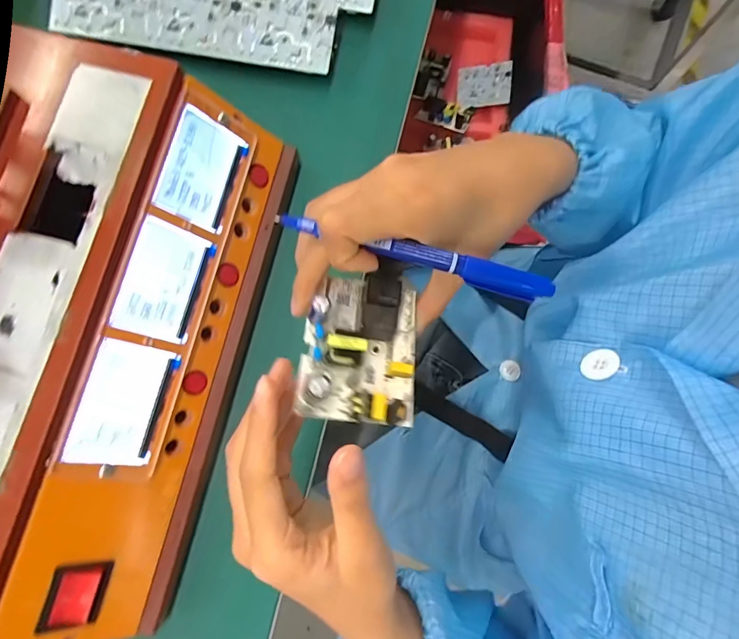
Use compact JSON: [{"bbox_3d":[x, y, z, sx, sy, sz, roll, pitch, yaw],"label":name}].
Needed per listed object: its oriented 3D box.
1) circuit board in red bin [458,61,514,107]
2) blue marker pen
[{"bbox_3d":[0.176,-0.360,0.657,0.080,0.013,0.059,3,96,18],"label":"circuit board in red bin"},{"bbox_3d":[0.023,-0.031,0.206,0.136,0.008,0.012,15,80,-3],"label":"blue marker pen"}]

